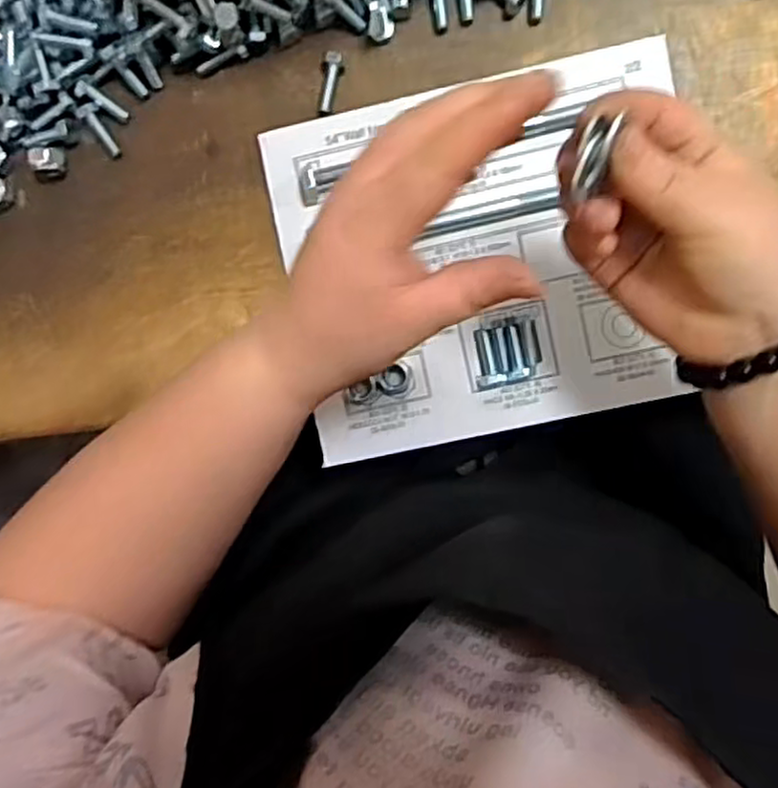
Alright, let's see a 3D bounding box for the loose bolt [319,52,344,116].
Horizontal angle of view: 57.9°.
[{"bbox_3d":[-0.033,-0.171,0.387,0.013,0.014,0.033,13,110,4],"label":"loose bolt"}]

